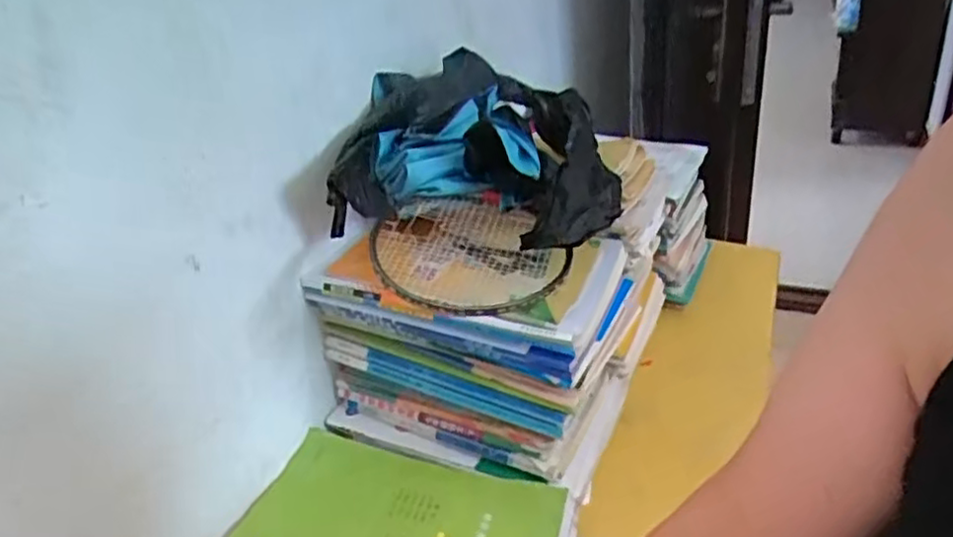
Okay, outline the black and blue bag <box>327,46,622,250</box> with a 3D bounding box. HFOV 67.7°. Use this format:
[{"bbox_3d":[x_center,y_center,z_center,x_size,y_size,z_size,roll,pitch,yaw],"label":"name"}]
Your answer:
[{"bbox_3d":[0.010,-0.162,0.820,0.276,0.129,0.382,-2,29,8],"label":"black and blue bag"}]

